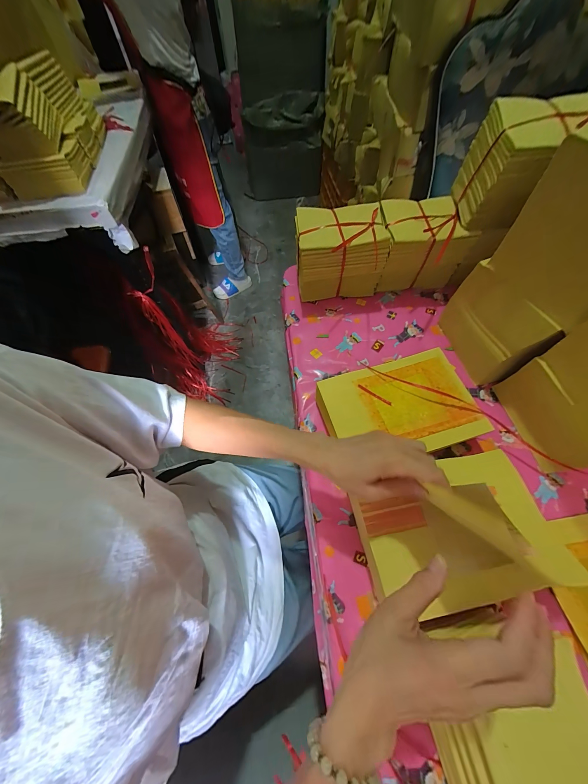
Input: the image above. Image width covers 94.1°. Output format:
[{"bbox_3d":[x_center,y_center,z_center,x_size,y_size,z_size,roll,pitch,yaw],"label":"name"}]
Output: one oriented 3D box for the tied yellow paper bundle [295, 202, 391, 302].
[{"bbox_3d":[0.092,-0.281,0.569,0.168,0.153,0.112,-4,63,-1],"label":"tied yellow paper bundle"}]

